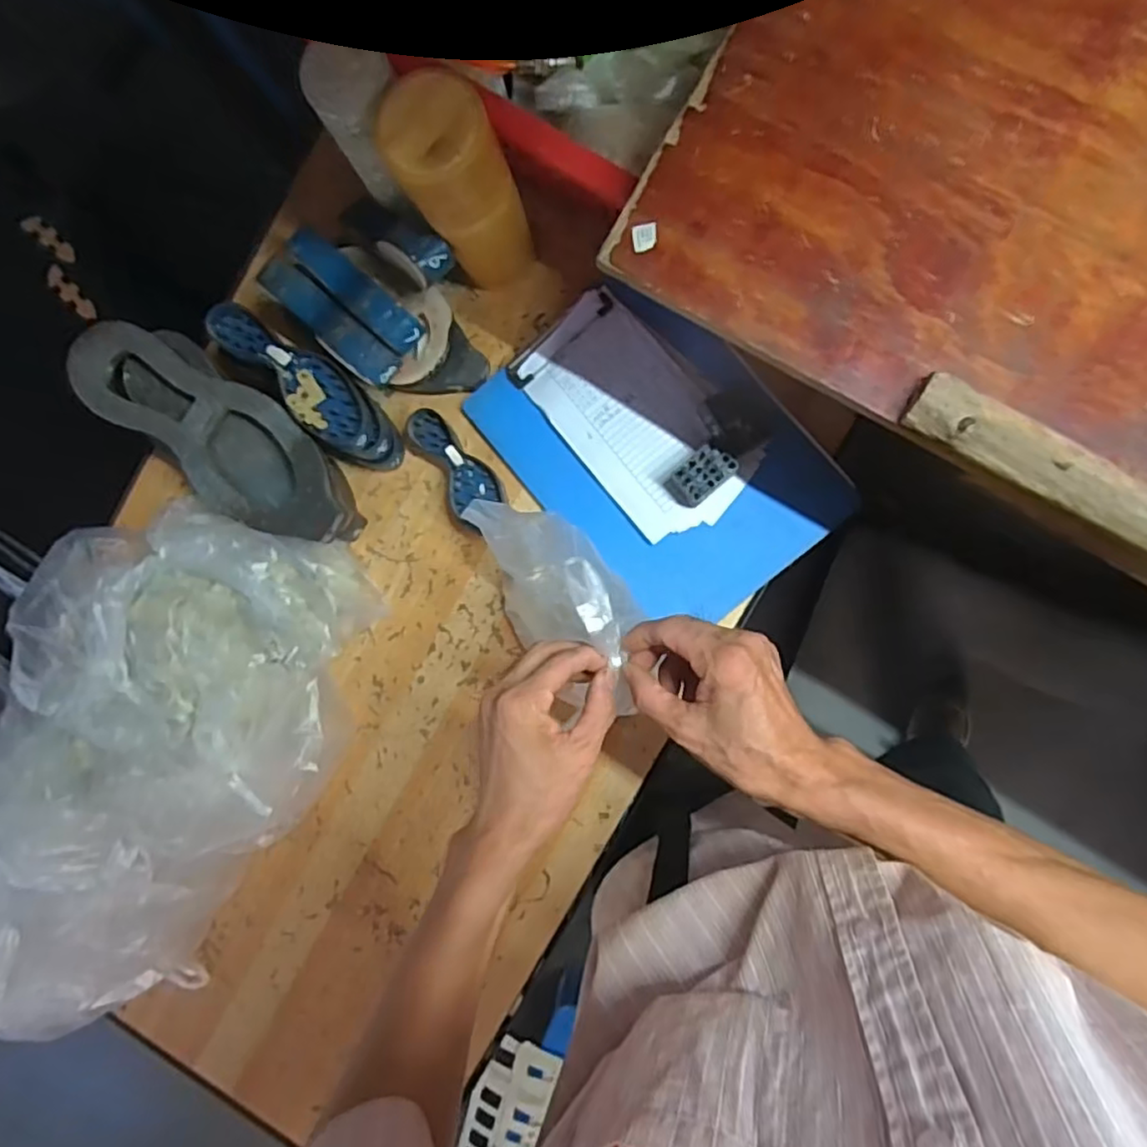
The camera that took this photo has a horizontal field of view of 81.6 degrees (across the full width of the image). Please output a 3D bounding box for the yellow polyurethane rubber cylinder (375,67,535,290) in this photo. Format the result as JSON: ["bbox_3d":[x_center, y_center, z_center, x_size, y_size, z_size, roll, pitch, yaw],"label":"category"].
[{"bbox_3d":[-0.082,-0.292,0.525,0.076,0.196,0.064,-24,87,7],"label":"yellow polyurethane rubber cylinder"}]

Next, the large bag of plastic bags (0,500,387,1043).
[{"bbox_3d":[-0.406,0.194,0.590,0.304,0.183,0.527,23,93,7],"label":"large bag of plastic bags"}]

